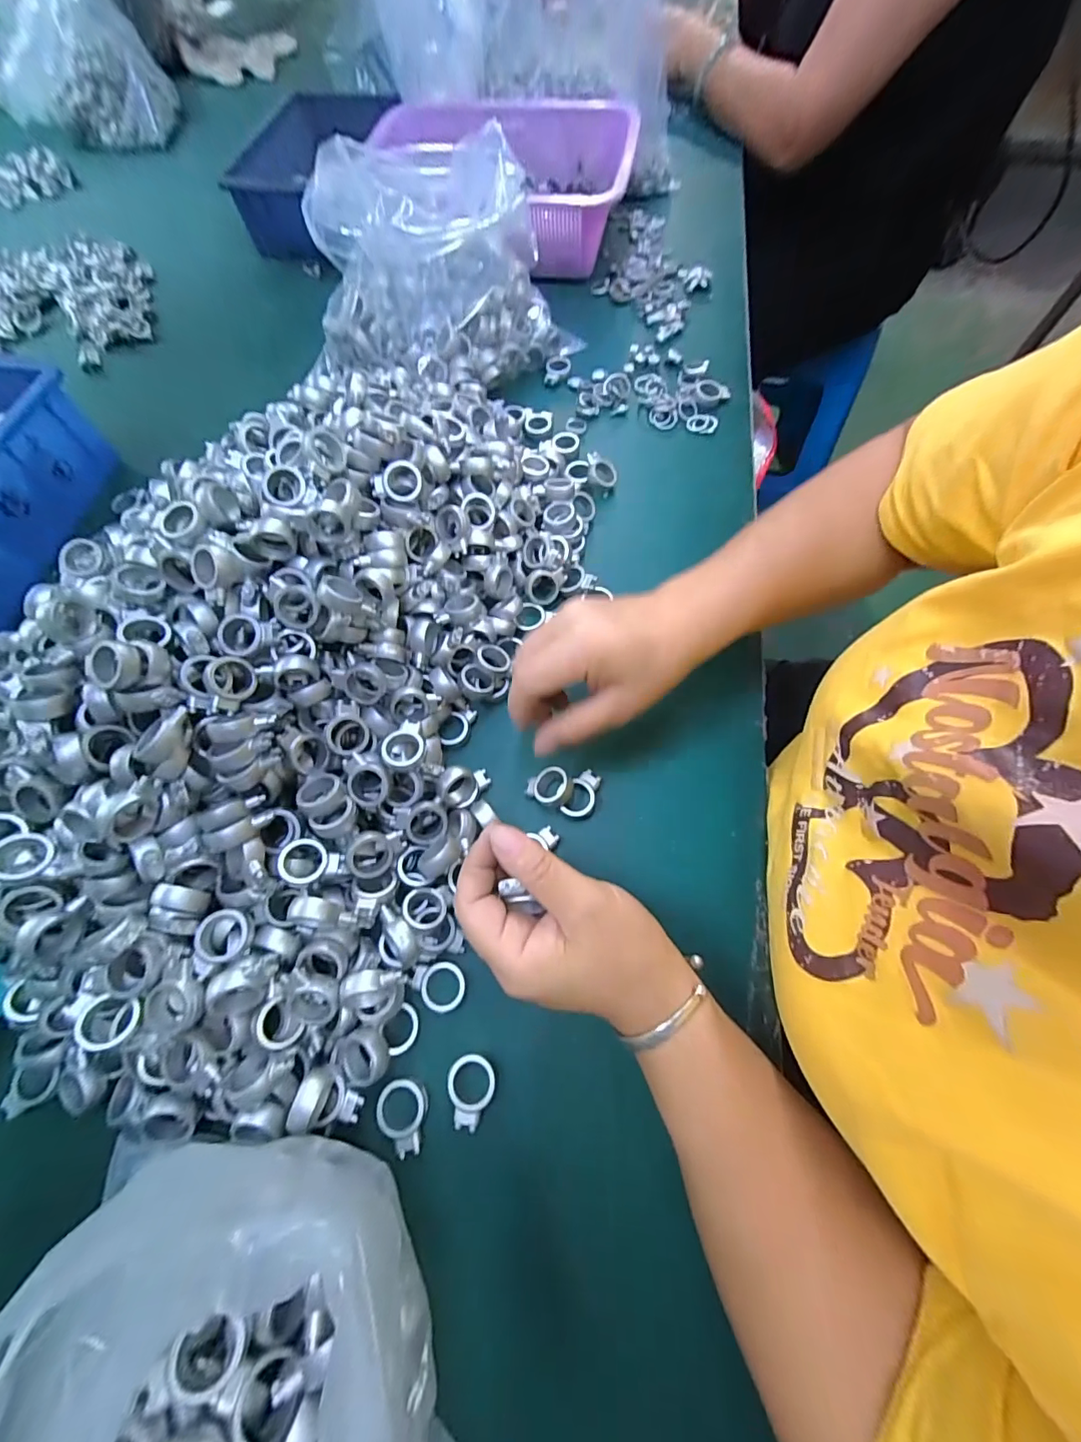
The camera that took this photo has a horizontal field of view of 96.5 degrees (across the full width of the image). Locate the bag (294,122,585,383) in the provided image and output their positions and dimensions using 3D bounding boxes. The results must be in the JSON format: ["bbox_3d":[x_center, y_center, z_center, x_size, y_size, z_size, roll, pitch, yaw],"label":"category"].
[{"bbox_3d":[-0.097,-0.415,0.440,0.203,0.147,0.160,-42,72,-14],"label":"bag"}]

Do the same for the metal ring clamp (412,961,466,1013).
[{"bbox_3d":[-0.059,0.154,0.280,0.030,0.004,0.025,-1,68,2],"label":"metal ring clamp"}]

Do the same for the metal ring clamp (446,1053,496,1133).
[{"bbox_3d":[-0.038,0.198,0.258,0.026,0.004,0.033,3,68,4],"label":"metal ring clamp"}]

